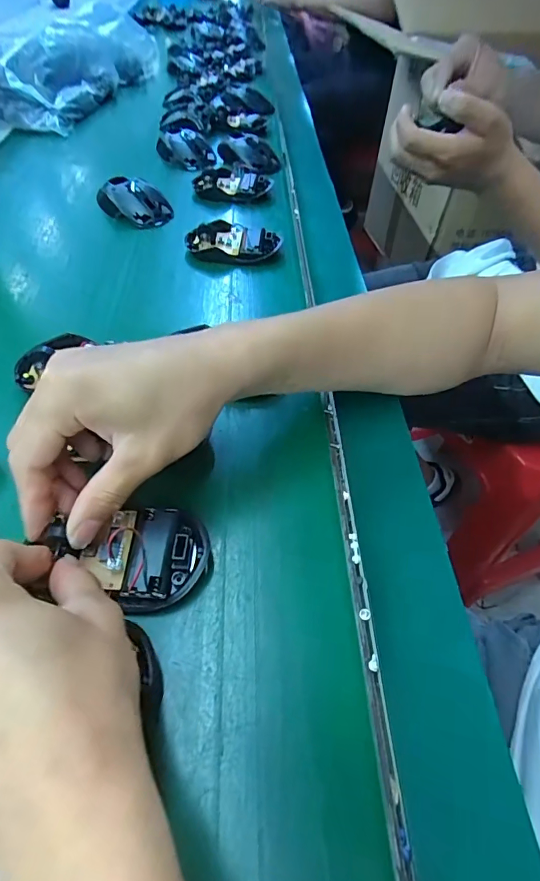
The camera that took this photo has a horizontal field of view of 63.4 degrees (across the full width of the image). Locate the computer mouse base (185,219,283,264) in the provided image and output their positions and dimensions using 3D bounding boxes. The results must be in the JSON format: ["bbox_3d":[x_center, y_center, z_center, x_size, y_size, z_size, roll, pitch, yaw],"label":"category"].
[{"bbox_3d":[-0.037,-0.203,0.439,0.093,0.022,0.059,-1,52,-3],"label":"computer mouse base"}]

